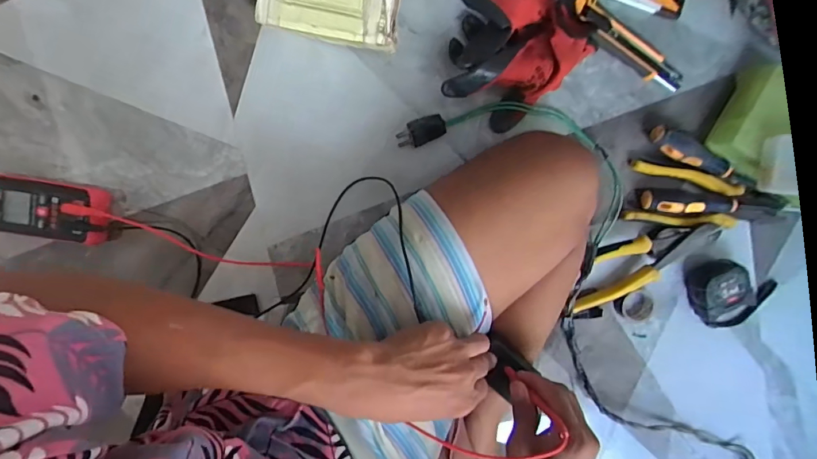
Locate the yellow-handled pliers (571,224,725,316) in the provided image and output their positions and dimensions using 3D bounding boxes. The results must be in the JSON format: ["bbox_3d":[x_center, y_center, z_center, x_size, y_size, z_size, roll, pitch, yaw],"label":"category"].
[{"bbox_3d":[0.269,0.037,0.500,0.177,0.038,0.068,-26,99,-1],"label":"yellow-handled pliers"}]

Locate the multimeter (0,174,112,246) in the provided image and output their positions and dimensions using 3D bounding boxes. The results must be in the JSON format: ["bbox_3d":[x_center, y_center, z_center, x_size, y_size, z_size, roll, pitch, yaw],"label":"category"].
[{"bbox_3d":[-0.380,-0.021,0.450,0.122,0.030,0.061,12,96,-6],"label":"multimeter"}]

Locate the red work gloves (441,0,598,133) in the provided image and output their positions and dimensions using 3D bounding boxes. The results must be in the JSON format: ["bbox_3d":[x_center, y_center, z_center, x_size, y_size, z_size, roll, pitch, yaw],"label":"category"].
[{"bbox_3d":[0.105,-0.190,0.451,0.142,0.065,0.141,-1,97,-5],"label":"red work gloves"}]

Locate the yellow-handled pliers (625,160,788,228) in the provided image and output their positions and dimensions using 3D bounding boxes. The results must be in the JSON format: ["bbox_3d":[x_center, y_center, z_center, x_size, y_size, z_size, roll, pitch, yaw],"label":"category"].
[{"bbox_3d":[0.334,-0.034,0.488,0.154,0.032,0.068,9,94,12],"label":"yellow-handled pliers"}]

